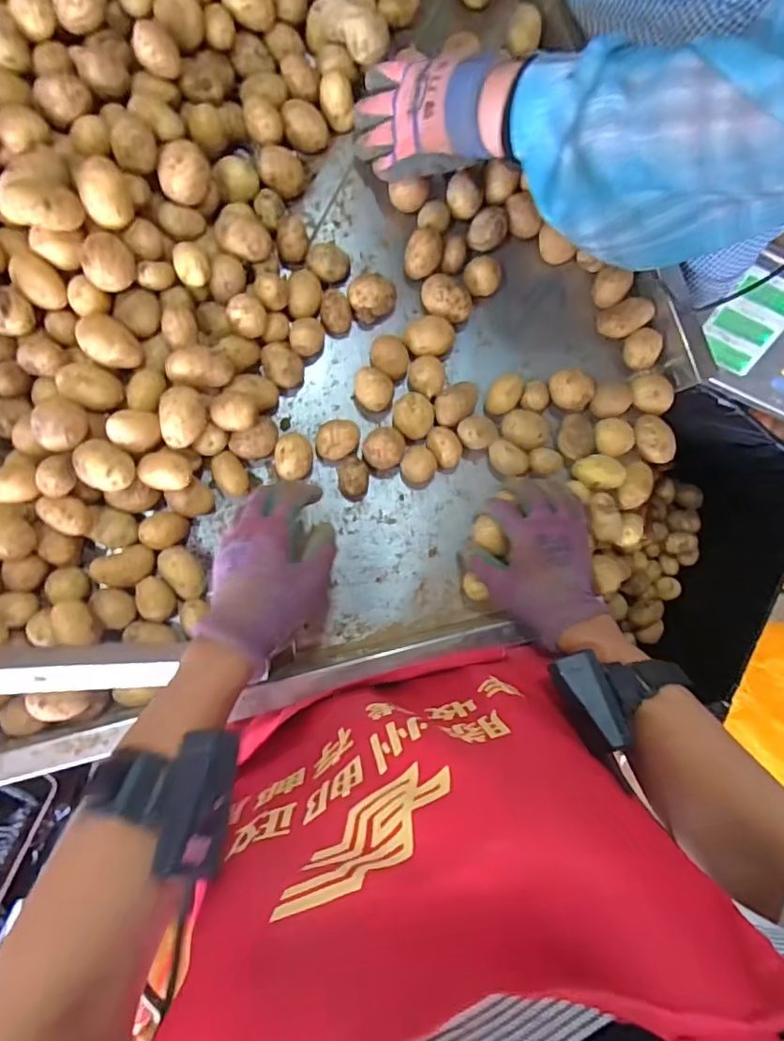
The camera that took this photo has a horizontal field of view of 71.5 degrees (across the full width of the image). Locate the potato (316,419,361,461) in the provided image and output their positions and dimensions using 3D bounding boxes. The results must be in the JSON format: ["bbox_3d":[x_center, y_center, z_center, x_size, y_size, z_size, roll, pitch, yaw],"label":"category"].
[{"bbox_3d":[-0.053,-0.080,0.536,0.045,0.024,0.036,-34,92,-8],"label":"potato"}]

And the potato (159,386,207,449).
[{"bbox_3d":[-0.180,-0.089,0.470,0.035,0.026,0.050,-2,87,-8],"label":"potato"}]

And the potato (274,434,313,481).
[{"bbox_3d":[-0.094,-0.060,0.526,0.034,0.030,0.042,3,87,-8],"label":"potato"}]

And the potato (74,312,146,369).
[{"bbox_3d":[-0.240,-0.153,0.461,0.053,0.024,0.038,37,83,-4],"label":"potato"}]

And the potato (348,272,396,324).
[{"bbox_3d":[-0.021,-0.220,0.542,0.040,0.033,0.040,0,87,-8],"label":"potato"}]

